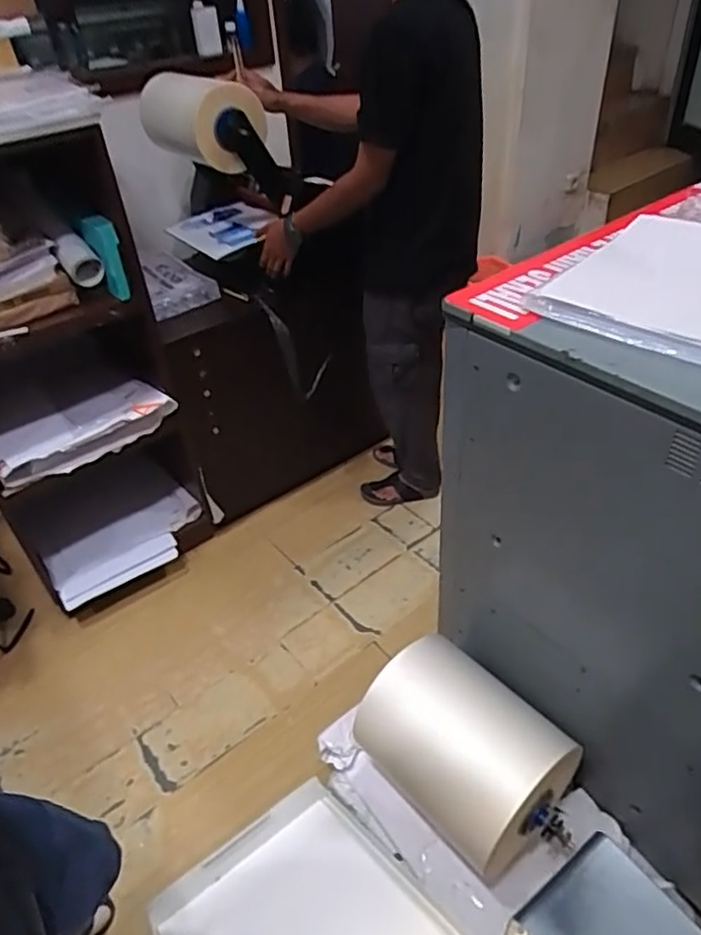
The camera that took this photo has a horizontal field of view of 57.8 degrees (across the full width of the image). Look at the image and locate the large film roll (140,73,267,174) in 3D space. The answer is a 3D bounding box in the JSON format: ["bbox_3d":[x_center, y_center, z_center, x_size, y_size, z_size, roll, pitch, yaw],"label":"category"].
[{"bbox_3d":[-0.383,-0.894,1.623,0.180,0.180,0.384,-32,46,-29],"label":"large film roll"}]

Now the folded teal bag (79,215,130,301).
[{"bbox_3d":[-0.560,-0.485,1.469,0.064,0.196,0.087,-23,7,-21],"label":"folded teal bag"}]

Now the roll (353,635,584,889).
[{"bbox_3d":[0.212,0.555,1.230,0.256,0.252,0.360,-32,46,-29],"label":"roll"}]

